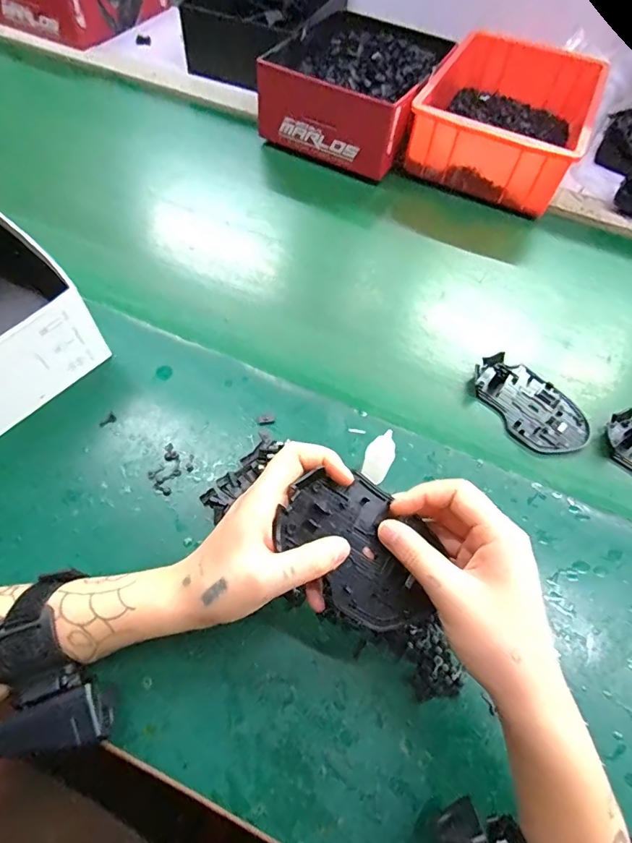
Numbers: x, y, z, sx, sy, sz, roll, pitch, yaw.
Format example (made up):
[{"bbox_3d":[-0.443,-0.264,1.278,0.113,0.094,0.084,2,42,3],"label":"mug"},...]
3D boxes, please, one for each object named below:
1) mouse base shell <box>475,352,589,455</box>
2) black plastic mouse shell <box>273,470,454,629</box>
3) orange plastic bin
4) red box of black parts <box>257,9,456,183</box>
[{"bbox_3d":[0.205,-0.018,0.440,0.072,0.006,0.113,-28,65,-19],"label":"mouse base shell"},{"bbox_3d":[0.029,0.079,0.291,0.107,0.009,0.073,36,73,0],"label":"black plastic mouse shell"},{"bbox_3d":[0.255,-0.421,0.634,0.206,0.088,0.285,23,61,9],"label":"orange plastic bin"},{"bbox_3d":[0.054,-0.453,0.633,0.188,0.098,0.224,23,61,9],"label":"red box of black parts"}]

